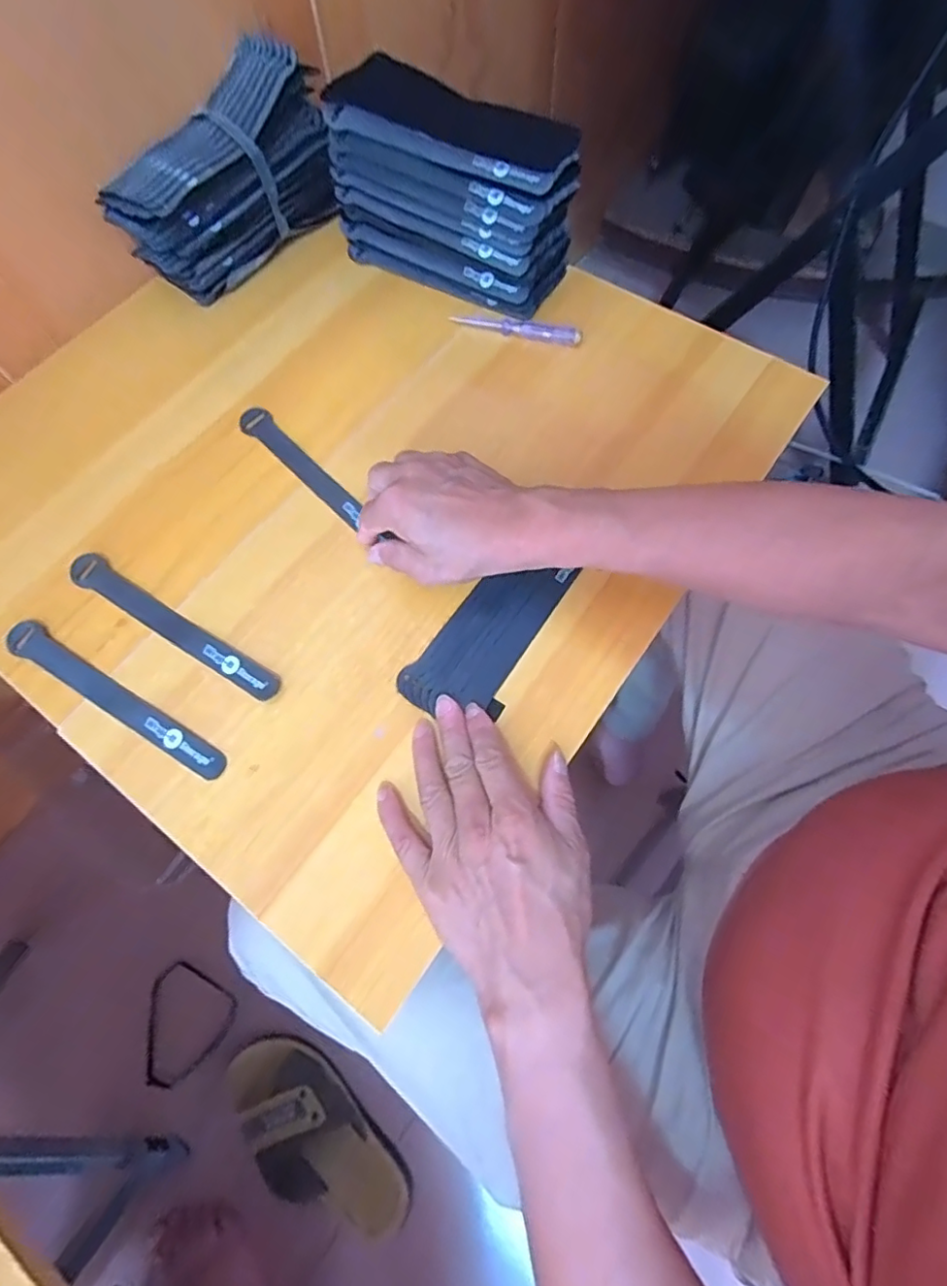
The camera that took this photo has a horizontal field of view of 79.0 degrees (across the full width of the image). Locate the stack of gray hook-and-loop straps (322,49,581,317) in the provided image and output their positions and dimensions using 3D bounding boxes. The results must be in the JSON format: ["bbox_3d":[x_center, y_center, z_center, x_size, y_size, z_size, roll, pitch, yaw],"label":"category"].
[{"bbox_3d":[-0.016,-0.390,0.502,0.202,0.116,0.090,29,72,11],"label":"stack of gray hook-and-loop straps"}]

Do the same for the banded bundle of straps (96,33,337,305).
[{"bbox_3d":[-0.217,-0.408,0.518,0.078,0.117,0.209,36,74,13],"label":"banded bundle of straps"}]

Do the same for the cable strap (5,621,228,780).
[{"bbox_3d":[-0.253,0.038,0.404,0.196,0.005,0.024,28,72,11],"label":"cable strap"}]

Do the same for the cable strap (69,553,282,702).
[{"bbox_3d":[-0.221,-0.013,0.422,0.193,0.004,0.024,31,73,12],"label":"cable strap"}]

